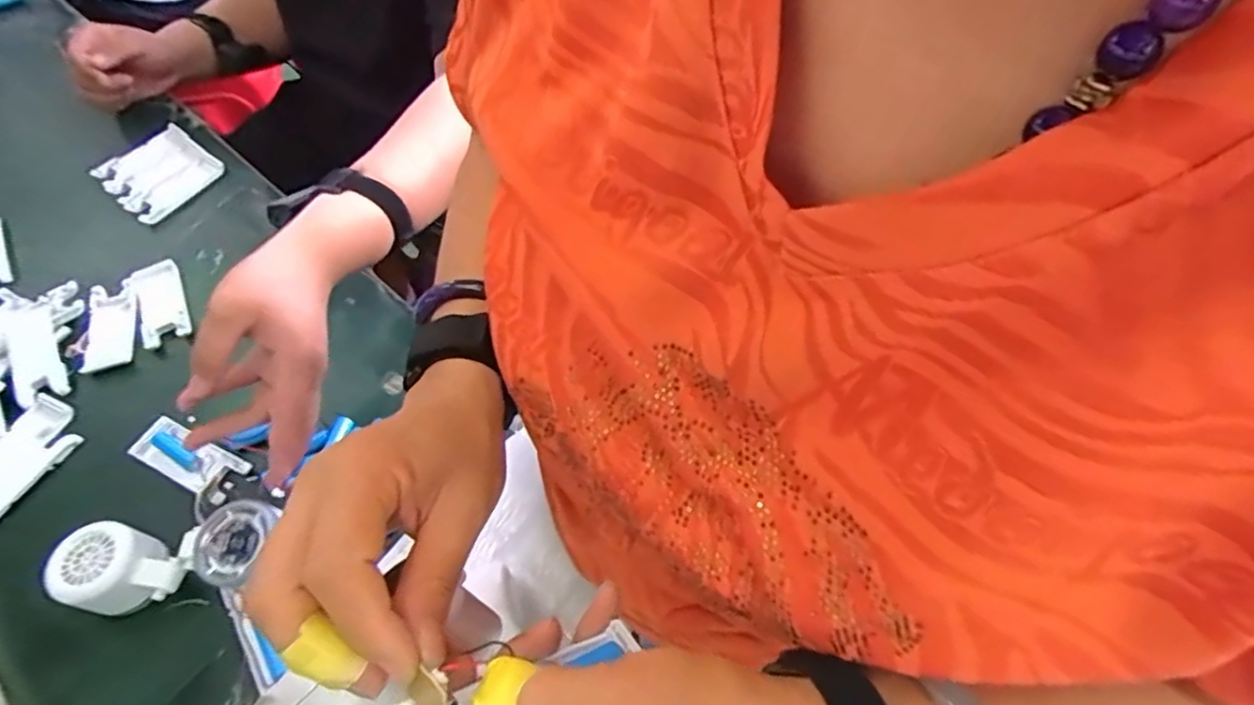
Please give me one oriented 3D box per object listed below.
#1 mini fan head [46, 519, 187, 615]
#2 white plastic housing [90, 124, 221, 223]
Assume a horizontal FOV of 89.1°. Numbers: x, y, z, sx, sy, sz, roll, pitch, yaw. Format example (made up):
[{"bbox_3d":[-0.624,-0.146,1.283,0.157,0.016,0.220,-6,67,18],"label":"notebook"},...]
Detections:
[{"bbox_3d":[-0.374,0.163,0.474,0.076,0.057,0.060,16,60,12],"label":"mini fan head"},{"bbox_3d":[-0.536,-0.210,0.728,0.115,0.021,0.106,34,65,22],"label":"white plastic housing"}]

